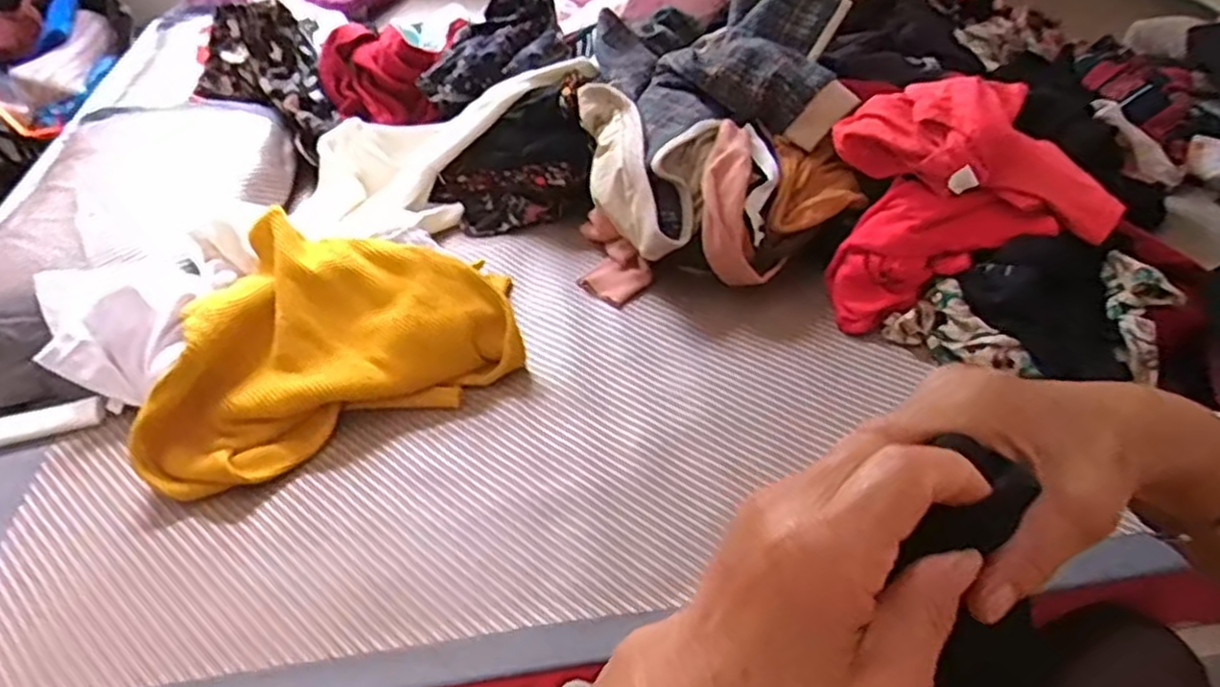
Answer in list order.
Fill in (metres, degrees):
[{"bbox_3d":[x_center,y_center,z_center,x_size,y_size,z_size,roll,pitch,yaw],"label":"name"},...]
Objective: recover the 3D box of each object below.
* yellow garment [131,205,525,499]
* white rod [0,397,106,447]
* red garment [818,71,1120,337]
[{"bbox_3d":[-0.330,-0.026,0.865,0.393,0.108,0.283,-20,45,-14],"label":"yellow garment"},{"bbox_3d":[-0.675,0.096,0.845,0.205,0.027,0.031,-12,44,-7],"label":"white rod"},{"bbox_3d":[0.369,-0.168,0.824,0.246,0.200,0.186,-5,44,1],"label":"red garment"}]

